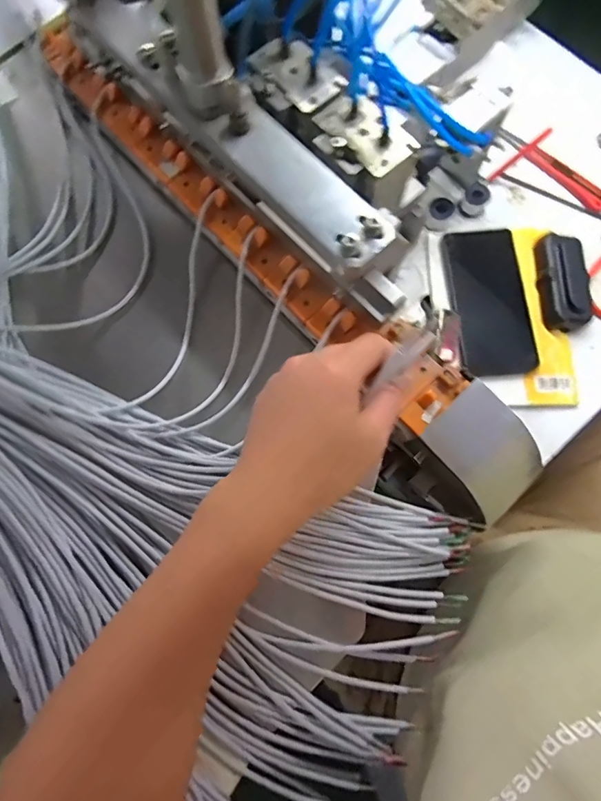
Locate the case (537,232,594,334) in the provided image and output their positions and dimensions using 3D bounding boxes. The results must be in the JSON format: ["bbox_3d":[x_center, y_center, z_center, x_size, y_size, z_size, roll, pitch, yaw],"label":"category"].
[{"bbox_3d":[0.281,-0.128,0.492,0.048,0.031,0.104,1,78,0],"label":"case"}]

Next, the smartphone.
[{"bbox_3d":[0.204,-0.108,0.499,0.073,0.016,0.162,-8,78,-2],"label":"smartphone"}]

